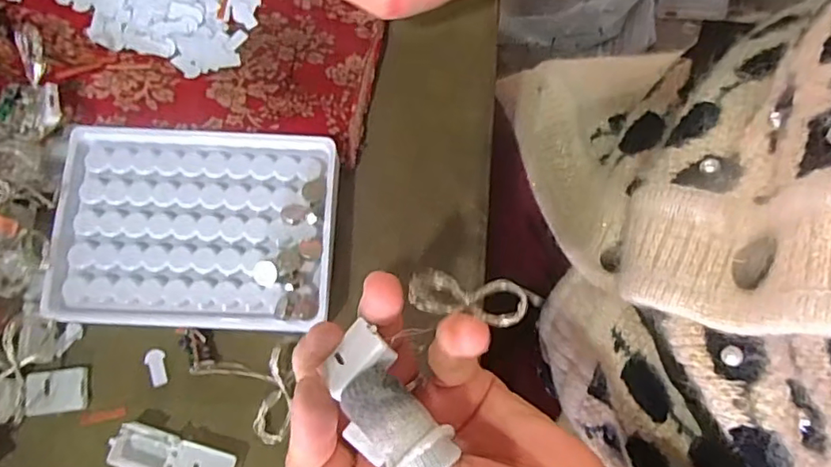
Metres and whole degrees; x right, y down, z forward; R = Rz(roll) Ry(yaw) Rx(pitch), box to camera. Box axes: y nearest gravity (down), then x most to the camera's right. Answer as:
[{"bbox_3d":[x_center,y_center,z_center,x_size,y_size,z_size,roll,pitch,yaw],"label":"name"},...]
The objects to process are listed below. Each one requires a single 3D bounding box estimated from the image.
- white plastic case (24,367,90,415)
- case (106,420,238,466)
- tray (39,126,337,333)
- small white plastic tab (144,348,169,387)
[{"bbox_3d":[-0.172,0.076,0.274,0.027,0.006,0.020,-5,78,-5],"label":"white plastic case"},{"bbox_3d":[-0.113,0.105,0.265,0.055,0.013,0.020,18,77,1],"label":"case"},{"bbox_3d":[-0.106,-0.004,0.275,0.129,0.012,0.095,3,77,-3],"label":"tray"},{"bbox_3d":[-0.127,0.066,0.279,0.009,0.004,0.018,-22,80,-8],"label":"small white plastic tab"}]

